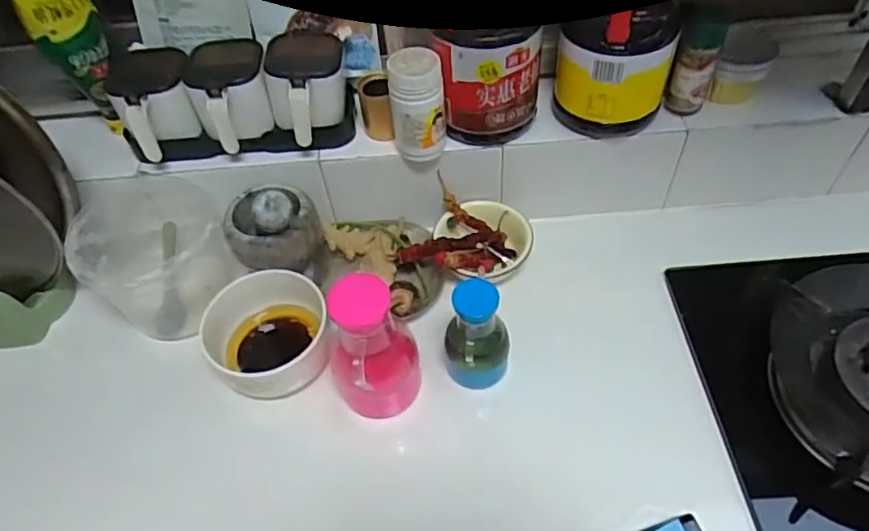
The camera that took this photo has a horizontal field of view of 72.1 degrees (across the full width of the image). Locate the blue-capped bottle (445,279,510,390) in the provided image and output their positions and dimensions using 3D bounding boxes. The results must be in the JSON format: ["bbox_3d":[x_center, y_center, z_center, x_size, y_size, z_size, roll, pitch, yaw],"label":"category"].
[{"bbox_3d":[0.040,0.073,0.573,0.052,0.124,0.055,-2,52,3],"label":"blue-capped bottle"}]

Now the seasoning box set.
[{"bbox_3d":[-0.215,-0.177,0.639,0.244,0.084,0.111,-5,52,1],"label":"seasoning box set"}]

